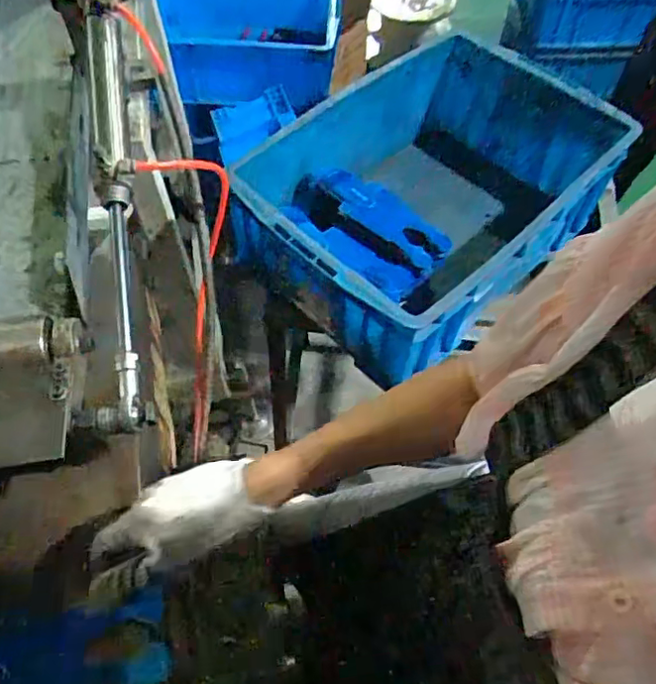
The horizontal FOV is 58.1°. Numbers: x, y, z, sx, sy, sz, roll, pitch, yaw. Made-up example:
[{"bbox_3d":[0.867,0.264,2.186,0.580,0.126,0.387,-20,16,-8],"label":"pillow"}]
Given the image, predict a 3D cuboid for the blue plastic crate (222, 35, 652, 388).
[{"bbox_3d":[0.146,-0.205,0.778,0.488,0.163,0.311,-40,67,-21],"label":"blue plastic crate"}]

